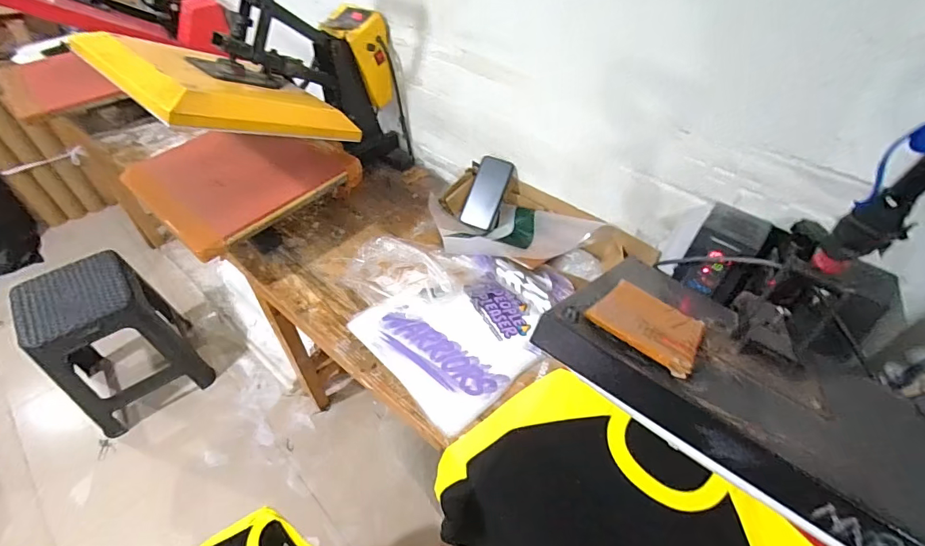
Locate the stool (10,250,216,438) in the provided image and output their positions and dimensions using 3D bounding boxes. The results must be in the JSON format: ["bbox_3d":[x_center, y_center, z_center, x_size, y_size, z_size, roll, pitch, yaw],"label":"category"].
[{"bbox_3d":[-1.112,0.214,1.404,0.349,0.473,0.319,-28,55,-24],"label":"stool"}]

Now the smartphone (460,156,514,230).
[{"bbox_3d":[0.056,-0.187,1.025,0.083,0.017,0.167,22,93,17],"label":"smartphone"}]

